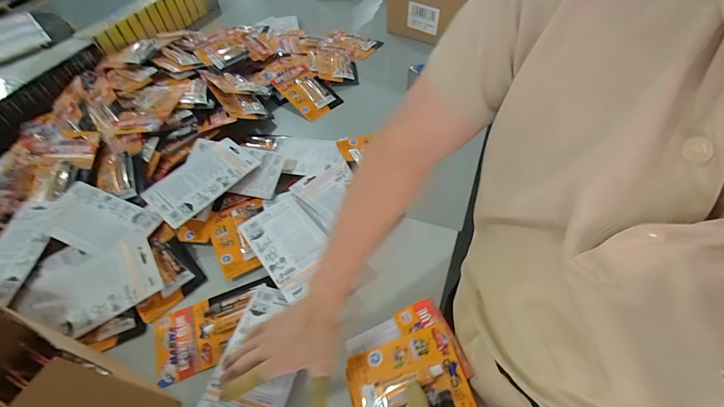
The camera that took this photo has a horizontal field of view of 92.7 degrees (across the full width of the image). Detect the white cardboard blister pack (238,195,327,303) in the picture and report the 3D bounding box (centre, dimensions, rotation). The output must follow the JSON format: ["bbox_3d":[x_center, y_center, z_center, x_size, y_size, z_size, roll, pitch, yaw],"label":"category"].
[{"bbox_3d":[-0.122,0.066,0.584,0.108,0.019,0.185,-33,56,-20],"label":"white cardboard blister pack"}]

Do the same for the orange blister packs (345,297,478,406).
[{"bbox_3d":[0.053,0.211,0.433,0.149,0.035,0.144,-22,50,3],"label":"orange blister packs"}]

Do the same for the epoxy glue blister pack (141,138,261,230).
[{"bbox_3d":[-0.305,-0.052,0.658,0.107,0.019,0.195,33,62,27],"label":"epoxy glue blister pack"}]

